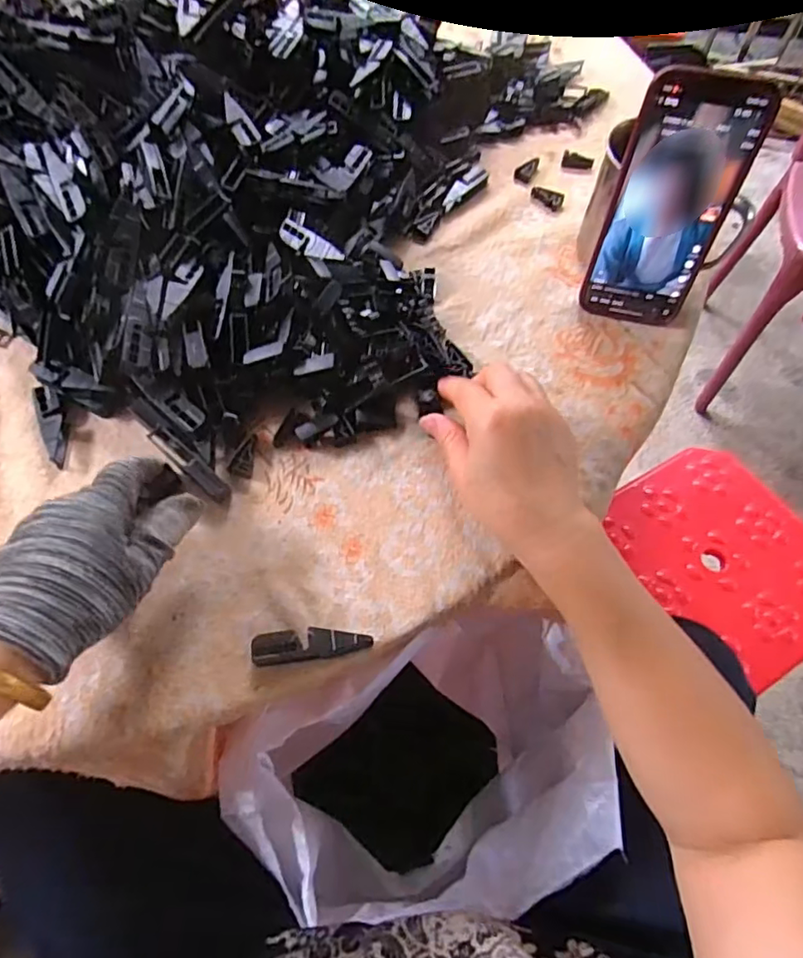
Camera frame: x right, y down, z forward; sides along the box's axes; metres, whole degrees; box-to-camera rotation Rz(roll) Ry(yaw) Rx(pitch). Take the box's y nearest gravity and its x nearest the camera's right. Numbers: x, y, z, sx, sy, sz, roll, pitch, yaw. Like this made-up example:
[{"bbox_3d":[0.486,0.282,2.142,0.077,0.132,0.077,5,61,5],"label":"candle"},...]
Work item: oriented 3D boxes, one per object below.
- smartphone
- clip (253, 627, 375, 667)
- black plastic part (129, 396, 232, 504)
[{"bbox_3d":[0.181,-0.181,0.385,0.076,0.158,0.006,13,48,10],"label":"smartphone"},{"bbox_3d":[-0.050,0.092,0.316,0.065,0.011,0.016,-7,62,-4],"label":"clip"},{"bbox_3d":[-0.148,-0.019,0.367,0.096,0.012,0.015,43,70,11],"label":"black plastic part"}]

